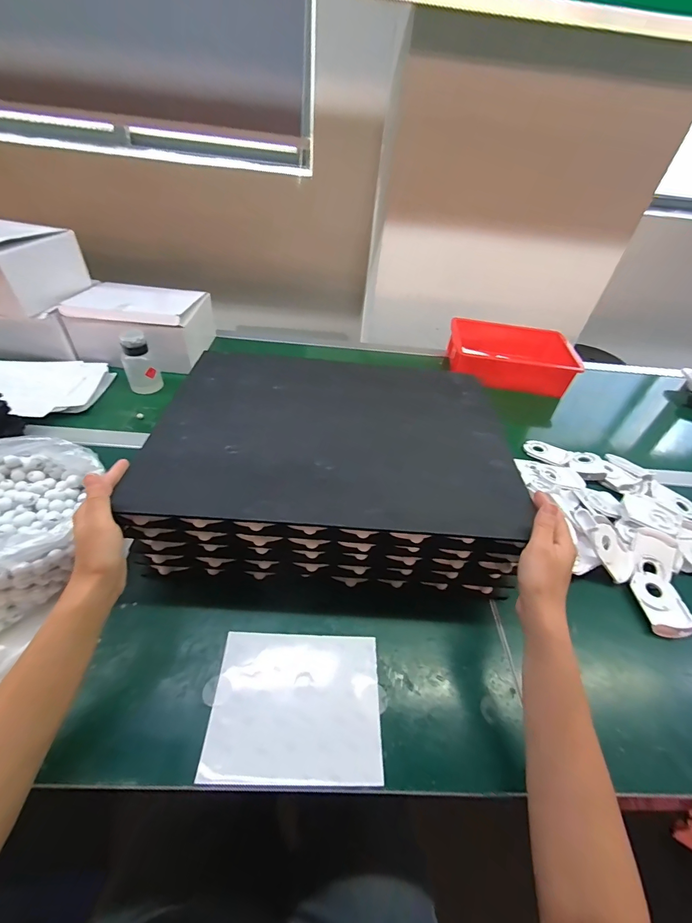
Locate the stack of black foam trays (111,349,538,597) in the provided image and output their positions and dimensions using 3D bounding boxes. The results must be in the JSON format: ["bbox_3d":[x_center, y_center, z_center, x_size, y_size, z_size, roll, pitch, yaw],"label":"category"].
[{"bbox_3d":[-0.013,-0.006,0.562,0.476,0.135,0.342,5,43,-2],"label":"stack of black foam trays"}]

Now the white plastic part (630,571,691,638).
[{"bbox_3d":[0.437,0.195,0.511,0.064,0.014,0.093,9,43,2],"label":"white plastic part"}]

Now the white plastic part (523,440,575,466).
[{"bbox_3d":[0.399,-0.019,0.736,0.054,0.019,0.085,-31,55,-34],"label":"white plastic part"}]

